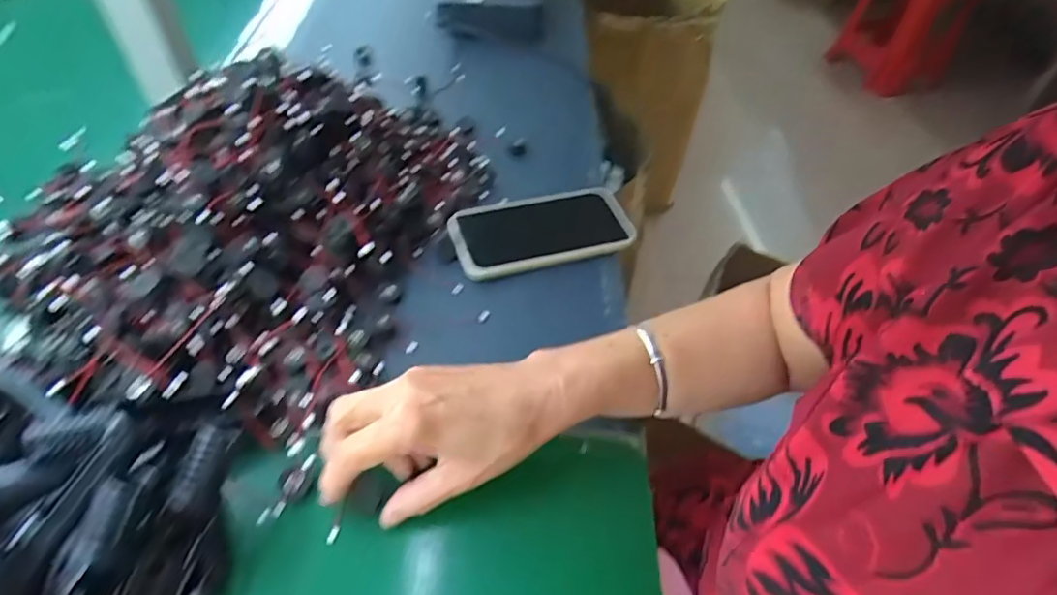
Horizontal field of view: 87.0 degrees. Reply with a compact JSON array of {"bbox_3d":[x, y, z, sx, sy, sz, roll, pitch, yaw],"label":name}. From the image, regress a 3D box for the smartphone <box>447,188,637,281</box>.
[{"bbox_3d":[0.018,-0.065,0.520,0.175,0.016,0.083,-13,51,-14],"label":"smartphone"}]

